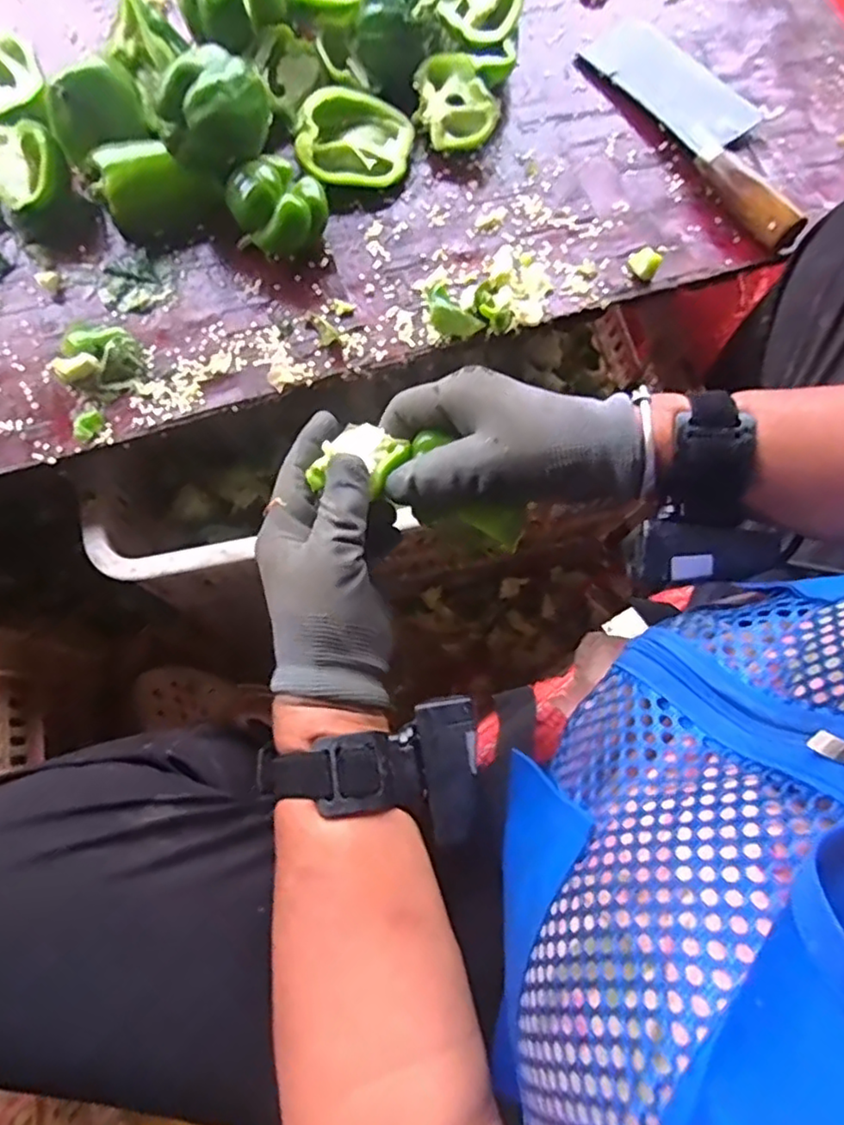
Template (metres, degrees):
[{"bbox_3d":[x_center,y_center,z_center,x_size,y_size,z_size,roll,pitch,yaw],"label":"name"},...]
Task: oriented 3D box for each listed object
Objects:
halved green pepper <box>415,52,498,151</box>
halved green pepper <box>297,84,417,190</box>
[{"bbox_3d":[0.027,-0.361,0.510,0.057,0.039,0.067,-4,77,-3],"label":"halved green pepper"},{"bbox_3d":[-0.051,-0.331,0.500,0.086,0.030,0.070,1,77,-2],"label":"halved green pepper"}]

